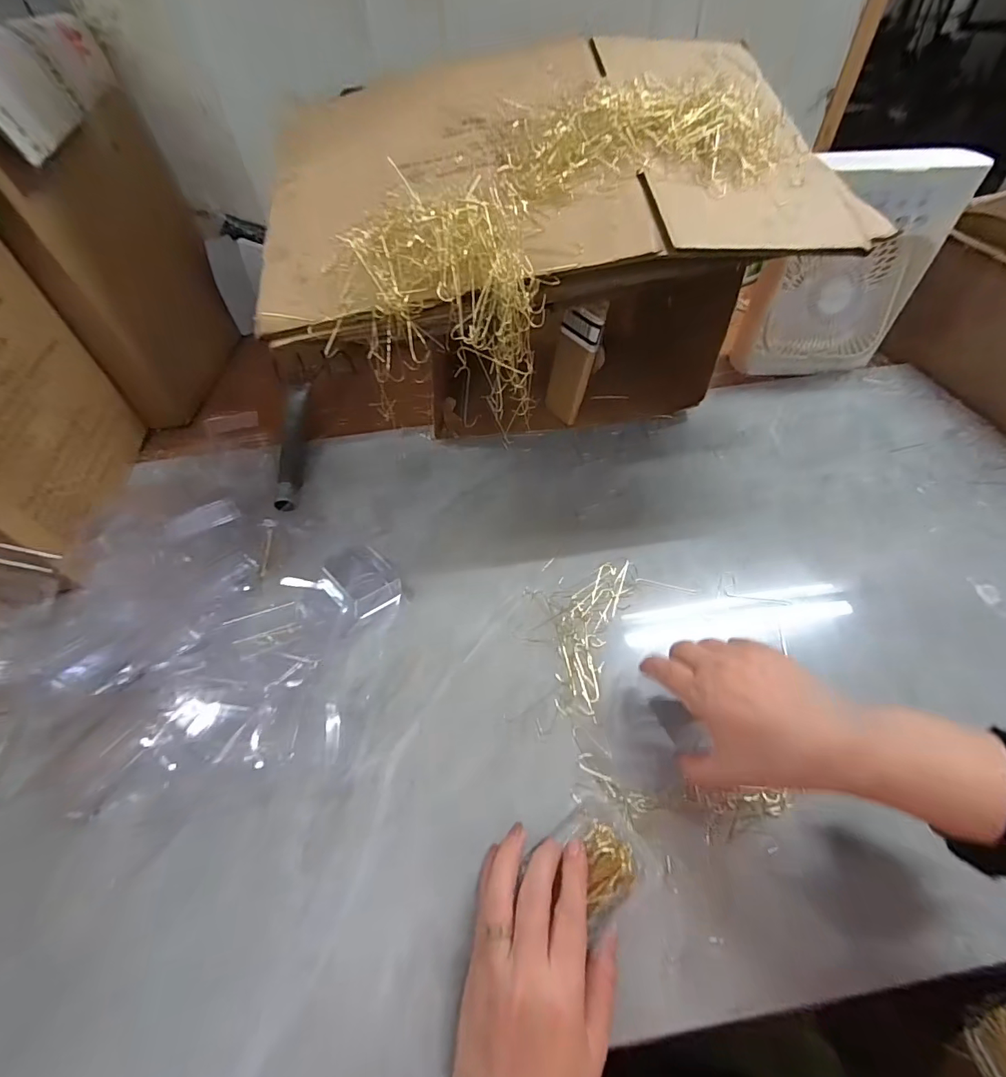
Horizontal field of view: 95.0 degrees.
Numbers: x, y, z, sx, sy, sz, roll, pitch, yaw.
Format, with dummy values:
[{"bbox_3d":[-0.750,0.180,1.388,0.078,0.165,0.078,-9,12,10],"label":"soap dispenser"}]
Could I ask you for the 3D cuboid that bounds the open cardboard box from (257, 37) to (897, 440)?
[{"bbox_3d":[0.033,-0.276,0.518,0.520,0.321,0.365,-12,52,-6],"label":"open cardboard box"}]

